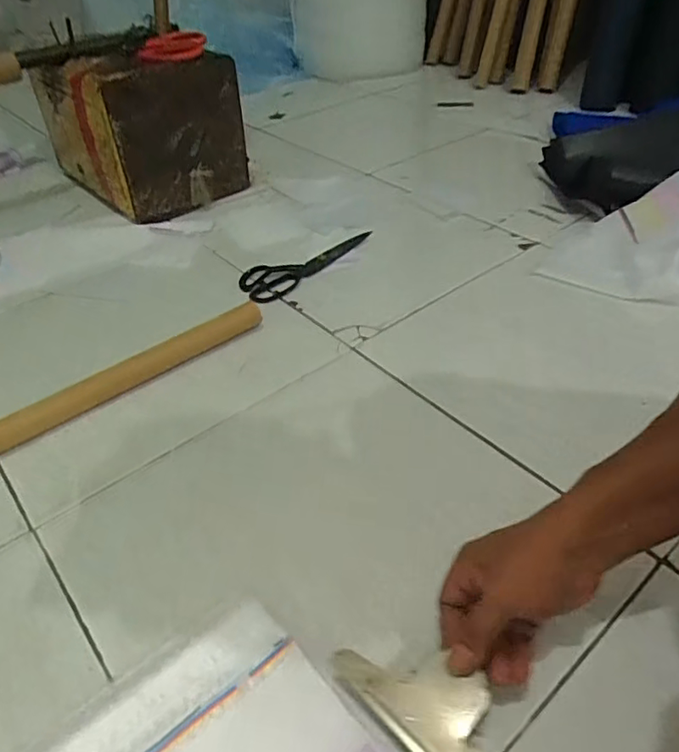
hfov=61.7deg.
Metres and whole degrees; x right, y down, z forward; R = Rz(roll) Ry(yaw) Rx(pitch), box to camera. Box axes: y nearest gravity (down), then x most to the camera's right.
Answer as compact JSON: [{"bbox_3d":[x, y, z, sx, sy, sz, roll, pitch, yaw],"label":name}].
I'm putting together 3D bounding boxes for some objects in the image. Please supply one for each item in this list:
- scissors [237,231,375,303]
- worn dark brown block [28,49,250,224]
[{"bbox_3d":[-0.055,-0.179,0.865,0.081,0.014,0.235,31,49,29],"label":"scissors"},{"bbox_3d":[-0.345,-0.441,0.996,0.245,0.224,0.299,-31,51,-31],"label":"worn dark brown block"}]

